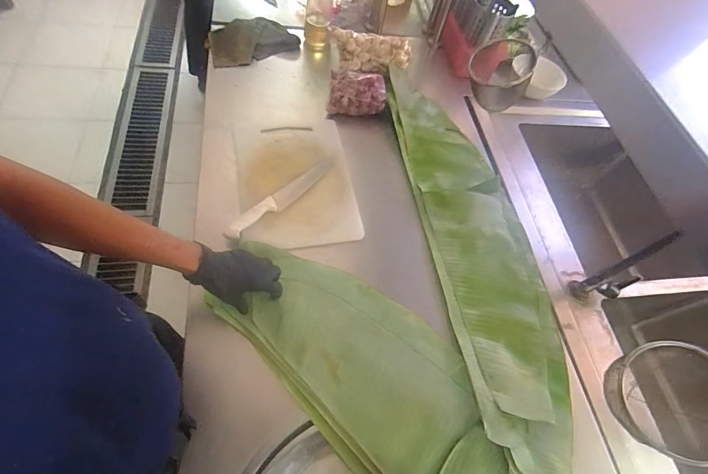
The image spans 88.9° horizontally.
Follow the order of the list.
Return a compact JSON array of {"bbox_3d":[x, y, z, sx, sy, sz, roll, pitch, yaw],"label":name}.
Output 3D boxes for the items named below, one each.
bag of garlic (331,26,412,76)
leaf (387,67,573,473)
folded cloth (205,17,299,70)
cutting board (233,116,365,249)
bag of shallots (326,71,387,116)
[{"bbox_3d":[0.044,-0.489,0.962,0.214,0.065,0.105,9,59,-5],"label":"bag of garlic"},{"bbox_3d":[0.269,-0.002,0.780,0.240,0.038,0.885,-3,62,-15],"label":"leaf"},{"bbox_3d":[-0.287,-0.542,0.990,0.241,0.047,0.150,-33,71,-25],"label":"folded cloth"},{"bbox_3d":[-0.131,-0.131,0.798,0.239,0.020,0.341,-7,62,-15],"label":"cutting board"},{"bbox_3d":[0.009,-0.369,0.918,0.145,0.069,0.120,9,60,-4],"label":"bag of shallots"}]

